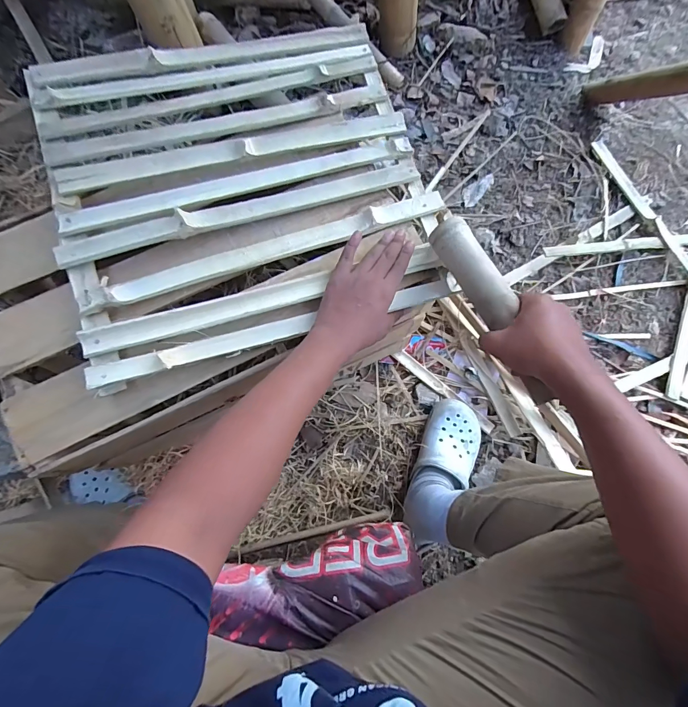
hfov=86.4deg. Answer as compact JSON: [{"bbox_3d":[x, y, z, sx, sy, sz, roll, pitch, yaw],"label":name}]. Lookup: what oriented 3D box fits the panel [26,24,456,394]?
[{"bbox_3d":[-0.141,-0.243,0.514,0.491,0.064,0.472,-17,76,-3],"label":"panel"}]

